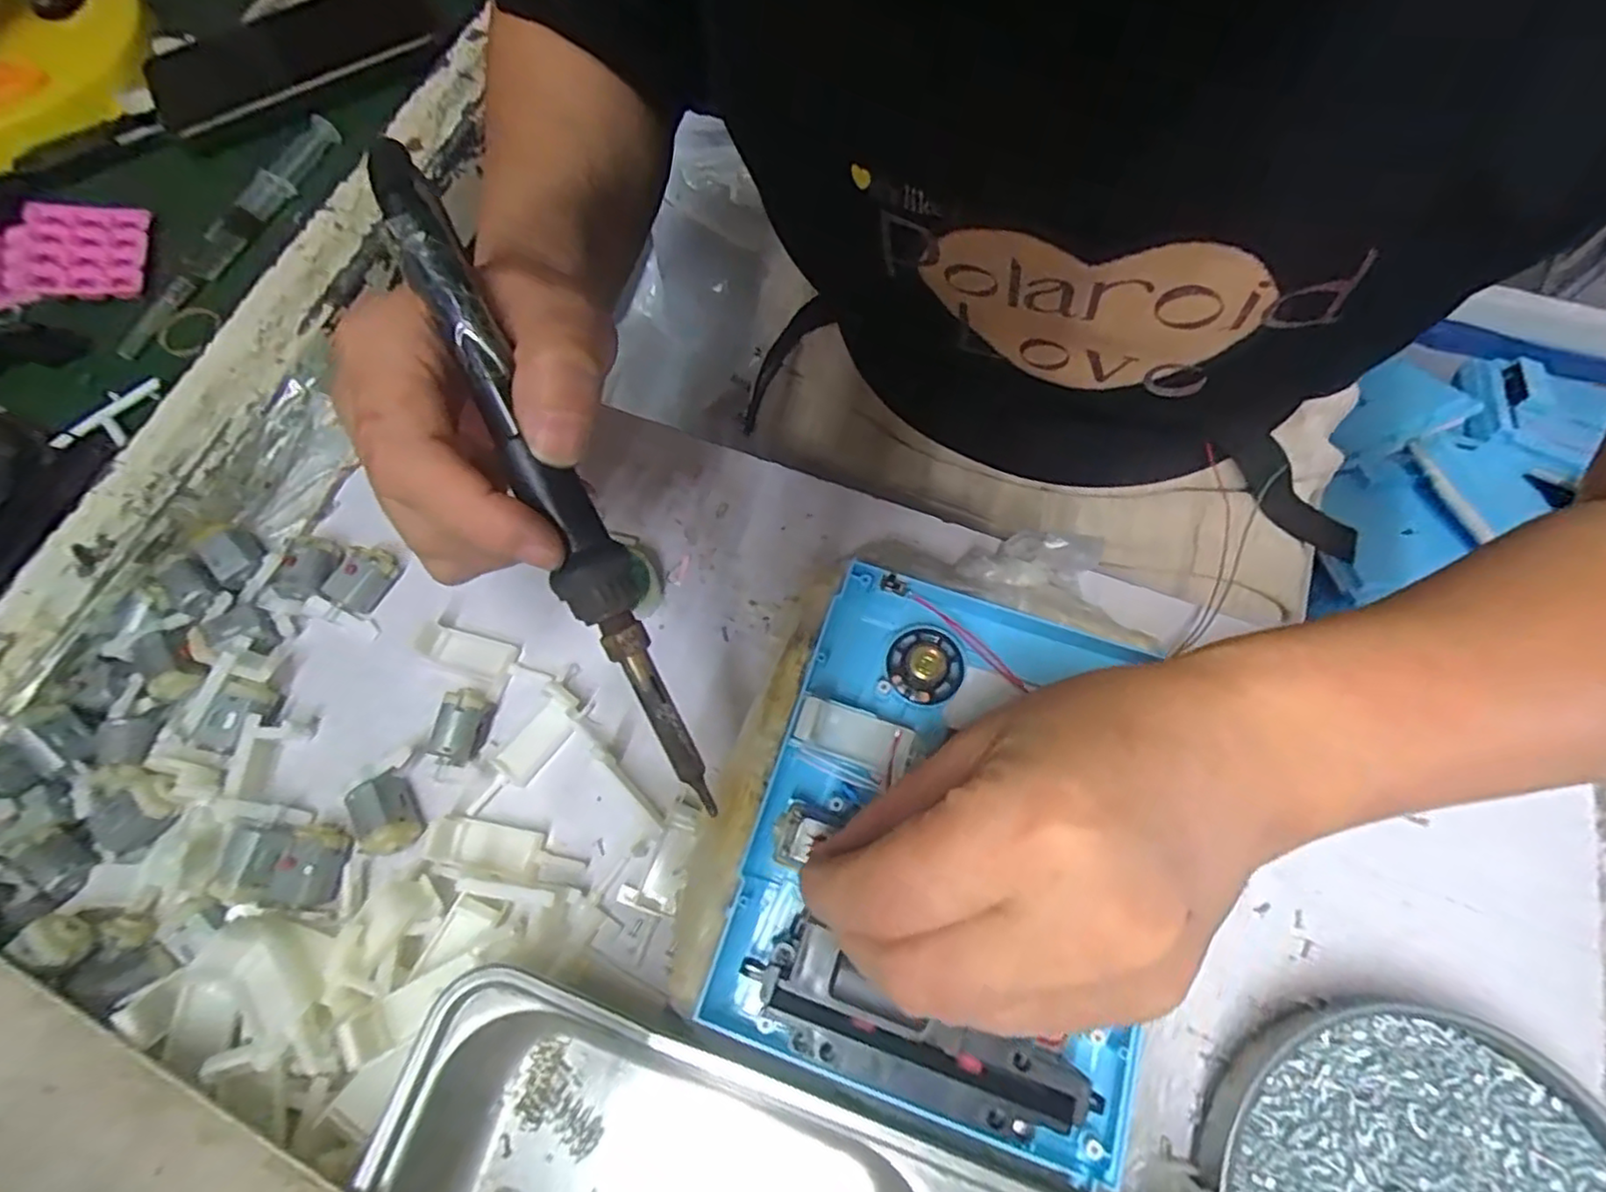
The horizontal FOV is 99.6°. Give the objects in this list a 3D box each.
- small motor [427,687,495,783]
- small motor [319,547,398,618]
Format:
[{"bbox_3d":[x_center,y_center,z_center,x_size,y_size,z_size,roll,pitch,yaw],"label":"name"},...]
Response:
[{"bbox_3d":[-0.138,0.055,0.272,0.016,0.016,0.033,7,70,3],"label":"small motor"},{"bbox_3d":[-0.194,-0.008,0.298,0.017,0.017,0.030,27,72,11],"label":"small motor"}]

